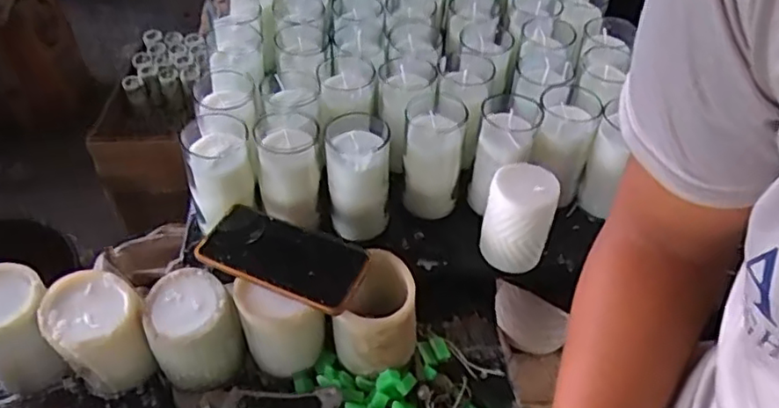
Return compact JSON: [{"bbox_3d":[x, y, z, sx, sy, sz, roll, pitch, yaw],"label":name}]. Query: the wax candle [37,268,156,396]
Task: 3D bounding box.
[{"bbox_3d":[-0.276,0.125,0.608,0.078,0.103,0.074,1,50,-2],"label":"wax candle"}]

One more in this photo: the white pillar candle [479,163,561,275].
[{"bbox_3d":[0.137,0.019,0.674,0.071,0.112,0.066,18,51,12],"label":"white pillar candle"}]

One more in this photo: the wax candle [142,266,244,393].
[{"bbox_3d":[-0.191,0.127,0.622,0.081,0.101,0.081,-16,52,-15],"label":"wax candle"}]

